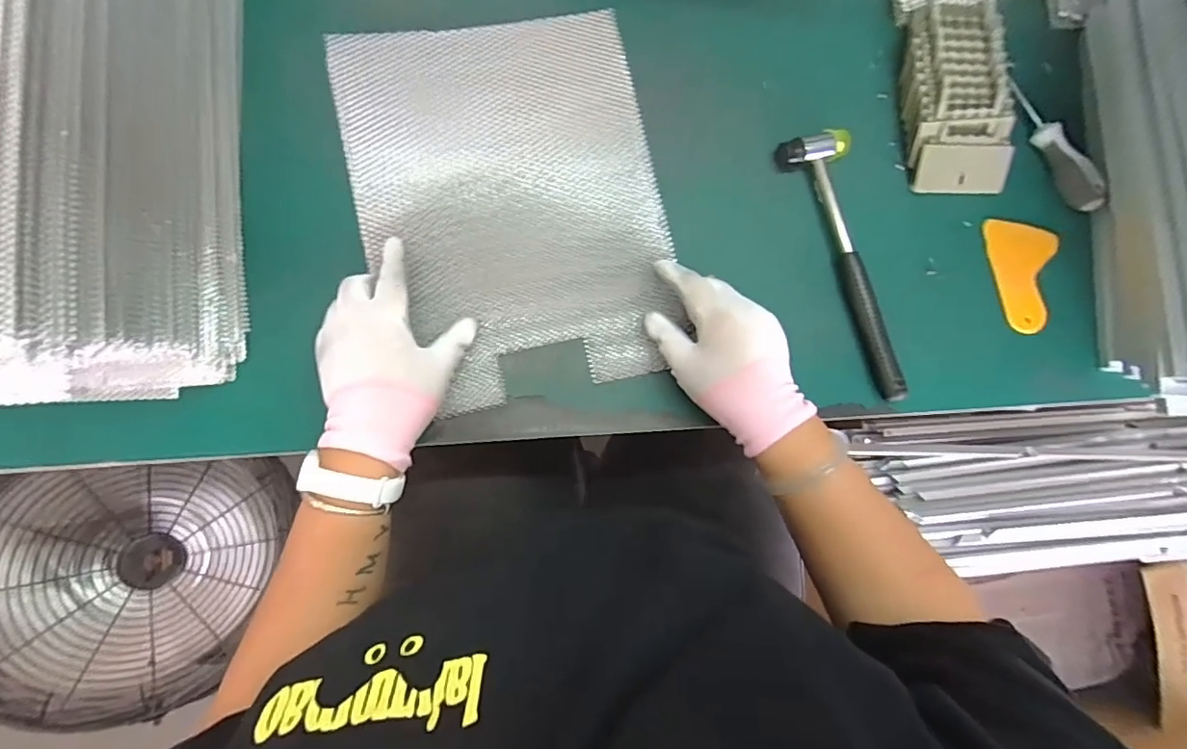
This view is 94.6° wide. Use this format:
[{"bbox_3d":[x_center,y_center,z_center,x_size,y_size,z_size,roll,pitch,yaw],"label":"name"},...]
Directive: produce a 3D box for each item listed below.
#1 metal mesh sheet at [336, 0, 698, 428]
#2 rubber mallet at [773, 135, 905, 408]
[{"bbox_3d":[-0.066,-0.145,0.460,0.241,0.028,0.320,-12,84,-6],"label":"metal mesh sheet"},{"bbox_3d":[0.230,-0.097,0.481,0.053,0.025,0.241,-17,85,-7],"label":"rubber mallet"}]

